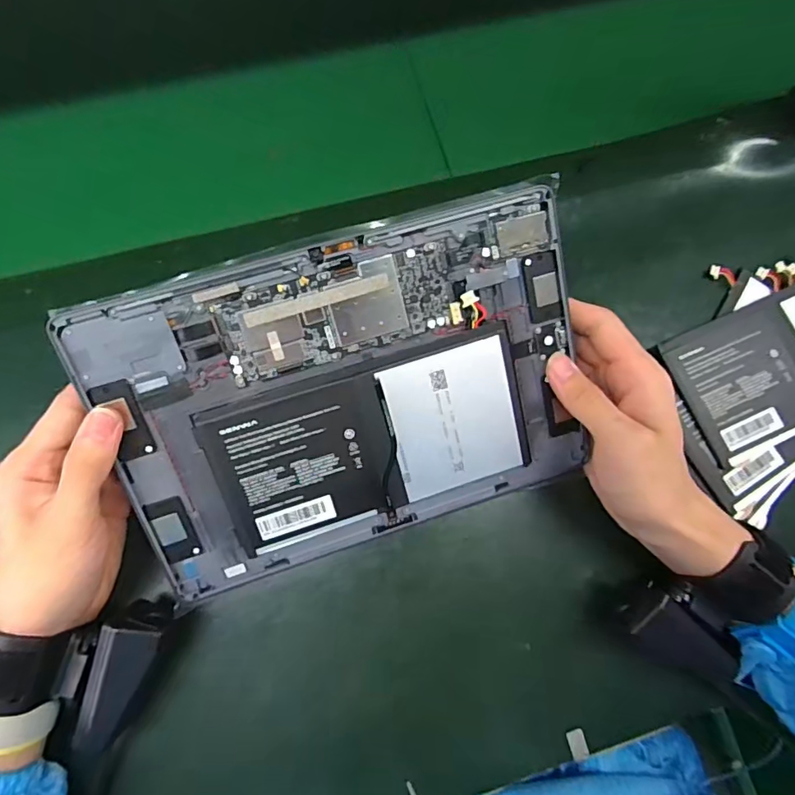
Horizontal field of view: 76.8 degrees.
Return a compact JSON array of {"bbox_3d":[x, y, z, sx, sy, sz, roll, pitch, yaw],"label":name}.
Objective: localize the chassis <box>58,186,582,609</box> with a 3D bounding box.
[{"bbox_3d":[-0.022,0.000,0.272,0.248,0.004,0.168,-17,109,-7],"label":"chassis"}]

